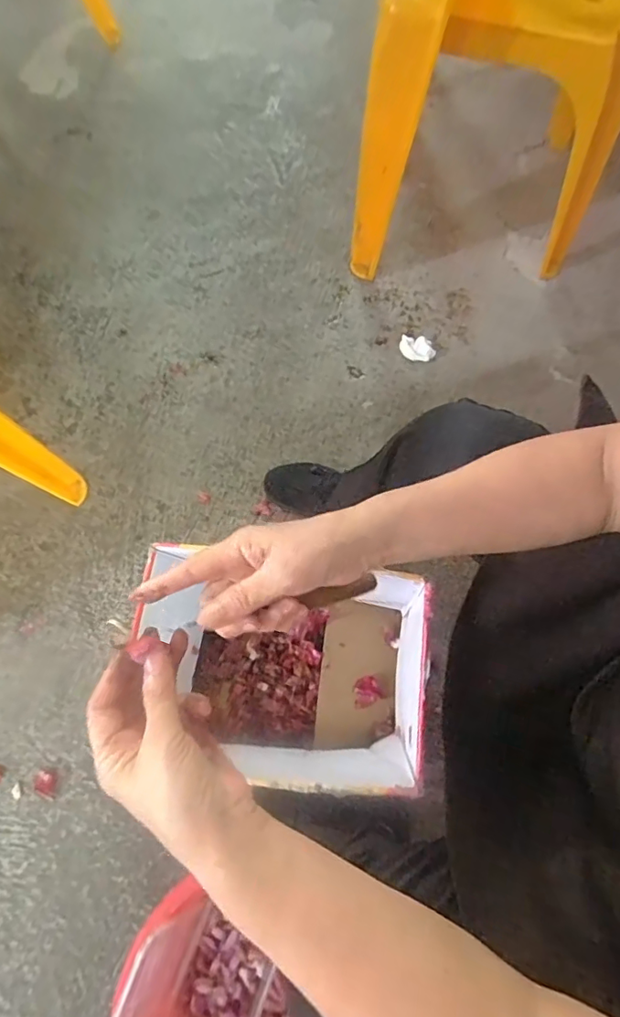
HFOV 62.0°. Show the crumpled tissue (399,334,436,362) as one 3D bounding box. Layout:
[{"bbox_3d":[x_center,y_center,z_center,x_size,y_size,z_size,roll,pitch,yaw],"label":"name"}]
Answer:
[{"bbox_3d":[0.201,-0.302,0.971,0.070,0.033,0.038,30,75,10],"label":"crumpled tissue"}]

